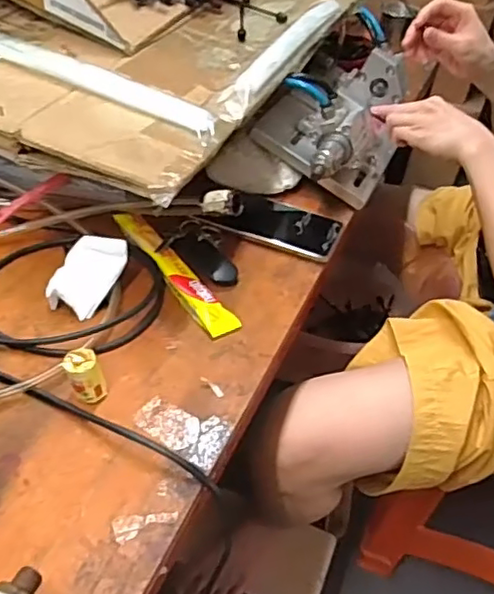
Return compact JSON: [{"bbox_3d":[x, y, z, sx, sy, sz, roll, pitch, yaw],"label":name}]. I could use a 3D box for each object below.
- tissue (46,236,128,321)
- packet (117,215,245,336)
[{"bbox_3d":[-0.148,-0.021,0.572,0.054,0.037,0.075,18,43,13],"label":"tissue"},{"bbox_3d":[-0.072,-0.029,0.614,0.036,0.010,0.193,-21,48,-27],"label":"packet"}]

